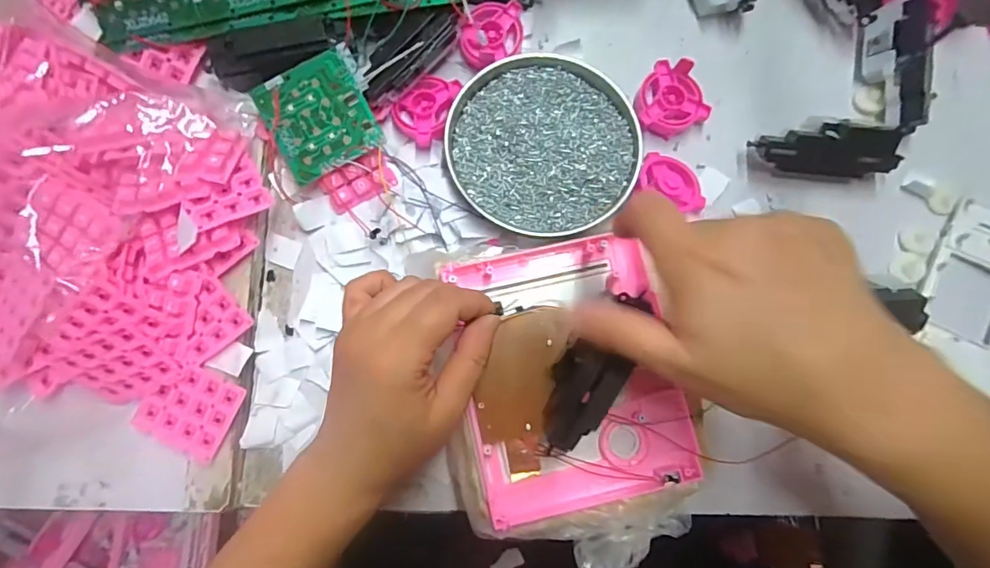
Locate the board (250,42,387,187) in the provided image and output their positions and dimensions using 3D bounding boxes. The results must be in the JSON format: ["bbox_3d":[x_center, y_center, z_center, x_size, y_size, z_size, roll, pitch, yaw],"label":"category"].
[{"bbox_3d":[-0.121,-0.117,0.341,0.071,0.004,0.071,-27,94,0],"label":"board"}]

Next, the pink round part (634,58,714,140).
[{"bbox_3d":[0.129,-0.140,0.370,0.053,0.025,0.053,0,83,-2],"label":"pink round part"}]

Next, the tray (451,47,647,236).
[{"bbox_3d":[0.034,-0.102,0.360,0.132,0.021,0.131,0,83,-2],"label":"tray"}]

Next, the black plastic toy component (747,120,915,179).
[{"bbox_3d":[0.246,-0.097,0.360,0.111,0.033,0.033,-2,83,-2],"label":"black plastic toy component"}]

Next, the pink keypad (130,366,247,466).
[{"bbox_3d":[-0.199,0.082,0.321,0.057,0.009,0.051,24,83,2],"label":"pink keypad"}]

